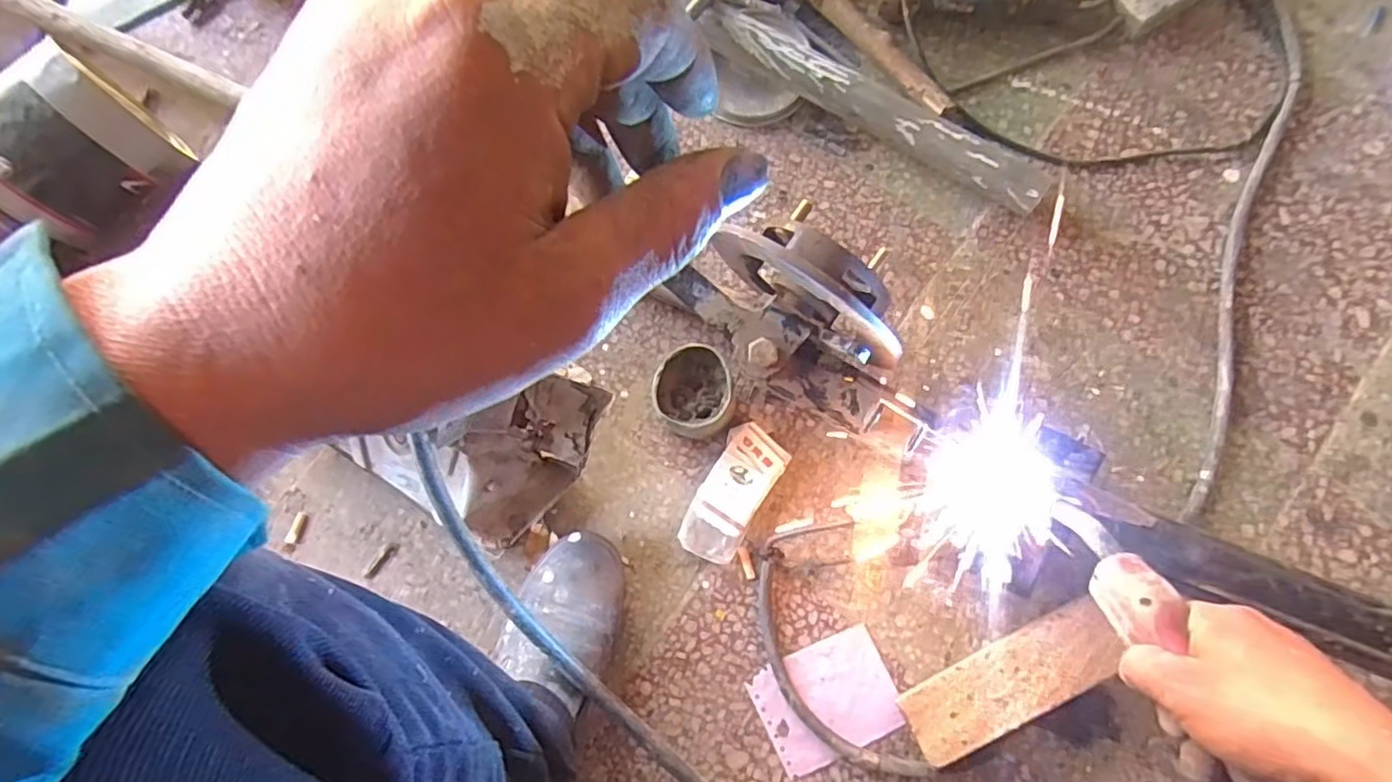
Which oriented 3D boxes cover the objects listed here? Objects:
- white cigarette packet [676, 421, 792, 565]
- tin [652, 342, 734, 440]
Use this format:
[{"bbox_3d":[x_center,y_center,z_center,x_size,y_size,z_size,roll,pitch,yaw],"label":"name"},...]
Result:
[{"bbox_3d":[0.038,0.104,0.655,0.061,0.021,0.137,31,78,9],"label":"white cigarette packet"},{"bbox_3d":[0.000,0.001,0.665,0.086,0.056,0.092,-14,75,-2],"label":"tin"}]

